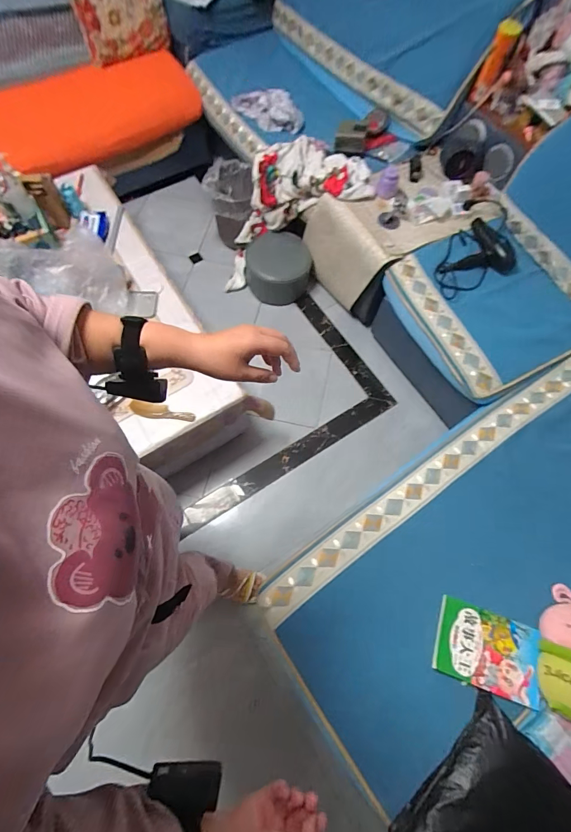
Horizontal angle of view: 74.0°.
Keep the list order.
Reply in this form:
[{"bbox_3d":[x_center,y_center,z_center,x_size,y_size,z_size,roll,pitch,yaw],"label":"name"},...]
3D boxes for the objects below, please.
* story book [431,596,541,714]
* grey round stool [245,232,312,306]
[{"bbox_3d":[0.505,0.585,0.947,0.246,0.013,0.177,17,63,11],"label":"story book"},{"bbox_3d":[-0.040,-0.697,1.831,0.300,0.191,0.321,1,68,-2],"label":"grey round stool"}]

